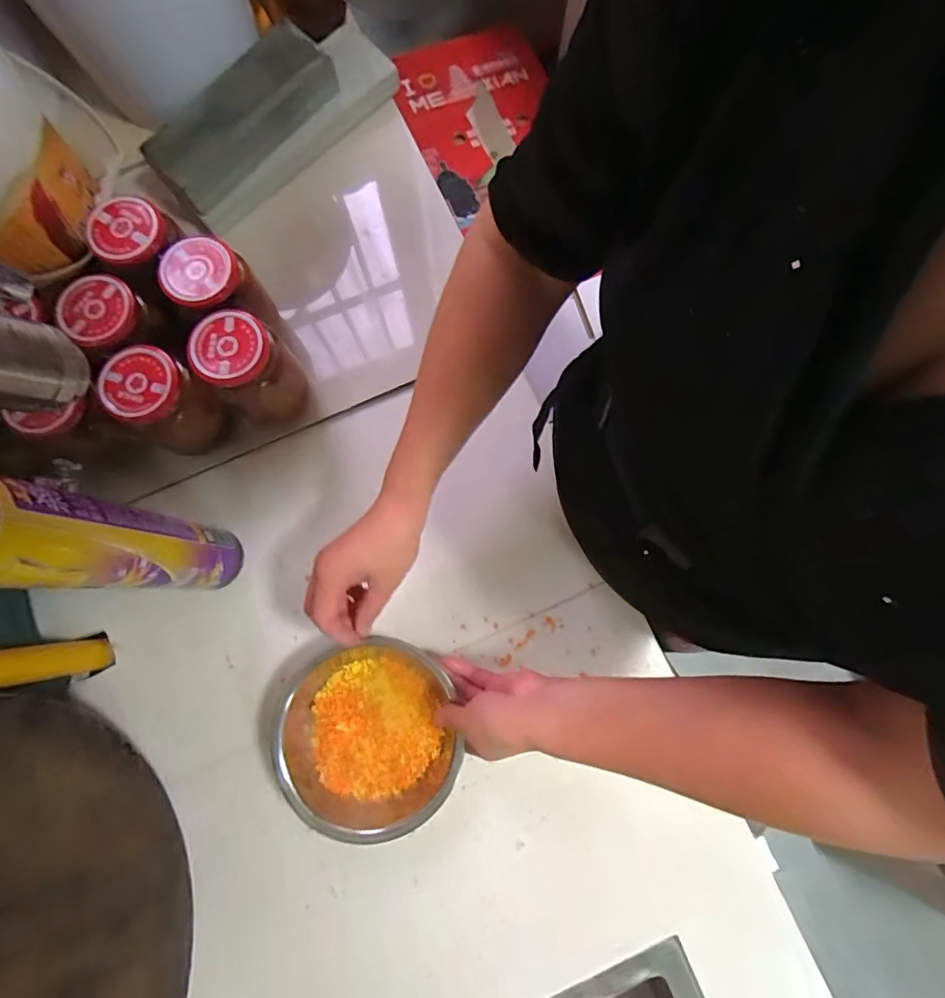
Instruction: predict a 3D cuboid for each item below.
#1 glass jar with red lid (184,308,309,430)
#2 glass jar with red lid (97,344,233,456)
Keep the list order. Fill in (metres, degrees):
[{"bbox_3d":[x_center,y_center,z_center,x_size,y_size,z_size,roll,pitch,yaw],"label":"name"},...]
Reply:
[{"bbox_3d":[-0.218,-0.124,0.507,0.072,0.112,0.077,0,79,0],"label":"glass jar with red lid"},{"bbox_3d":[-0.296,-0.092,0.500,0.077,0.117,0.070,0,79,0],"label":"glass jar with red lid"}]

